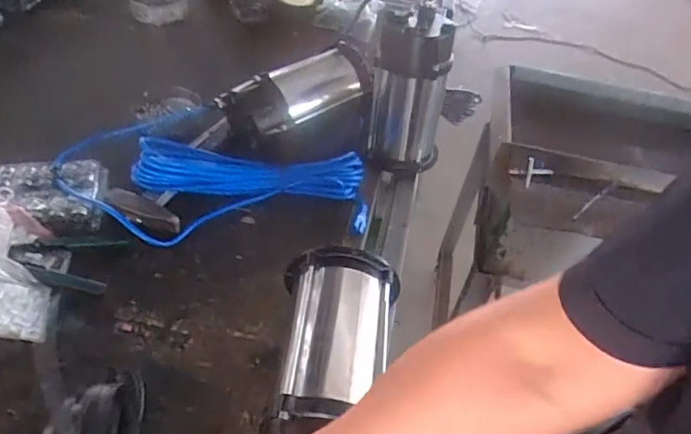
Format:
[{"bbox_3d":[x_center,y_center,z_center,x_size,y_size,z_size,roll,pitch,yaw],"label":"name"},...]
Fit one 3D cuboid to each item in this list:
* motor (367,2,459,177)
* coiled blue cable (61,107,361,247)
[{"bbox_3d":[0.107,-0.196,0.886,0.125,0.270,0.122,9,43,3],"label":"motor"},{"bbox_3d":[-0.216,-0.075,0.867,0.496,0.072,0.281,-1,44,-8],"label":"coiled blue cable"}]

